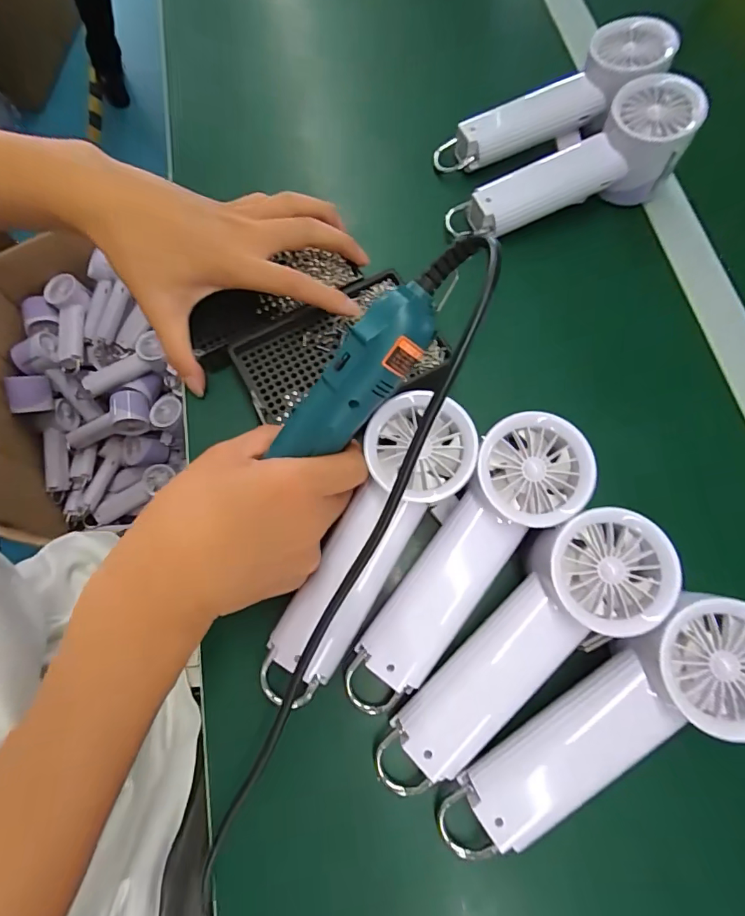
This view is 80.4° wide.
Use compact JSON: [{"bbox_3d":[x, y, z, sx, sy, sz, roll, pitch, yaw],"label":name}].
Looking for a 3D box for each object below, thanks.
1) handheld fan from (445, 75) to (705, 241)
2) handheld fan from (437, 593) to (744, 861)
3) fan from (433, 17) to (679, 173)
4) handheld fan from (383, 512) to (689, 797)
[{"bbox_3d":[0.155,-0.223,0.344,0.174,0.061,0.059,-22,73,7],"label":"handheld fan"},{"bbox_3d":[0.119,0.142,0.230,0.191,0.031,0.058,-36,74,6],"label":"handheld fan"},{"bbox_3d":[0.142,-0.281,0.359,0.188,0.051,0.068,-23,72,14],"label":"fan"},{"bbox_3d":[0.079,0.104,0.243,0.183,0.038,0.063,-46,76,4],"label":"handheld fan"}]

